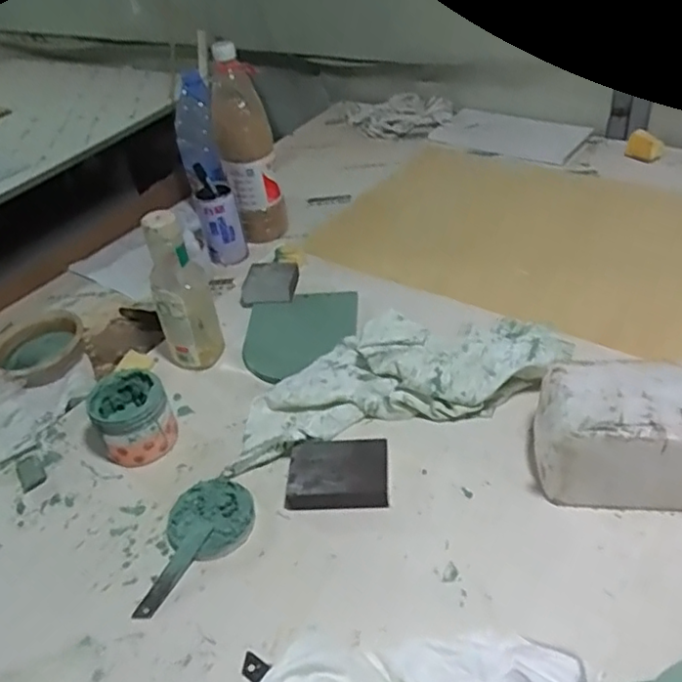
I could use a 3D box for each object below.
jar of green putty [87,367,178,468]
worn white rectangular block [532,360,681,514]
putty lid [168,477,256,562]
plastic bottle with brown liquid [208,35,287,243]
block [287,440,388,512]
[{"bbox_3d":[-0.225,0.085,0.689,0.076,0.076,0.076,-4,40,3],"label":"jar of green putty"},{"bbox_3d":[0.299,0.091,0.585,0.223,0.105,0.106,0,40,9],"label":"worn white rectangular block"},{"bbox_3d":[-0.126,0.172,0.614,0.080,0.016,0.083,-4,40,3],"label":"putty lid"},{"bbox_3d":[-0.145,-0.294,0.984,0.086,0.279,0.077,-10,40,-4],"label":"plastic bottle with brown liquid"},{"bbox_3d":[-0.002,0.133,0.632,0.098,0.028,0.074,-2,40,6],"label":"block"}]

